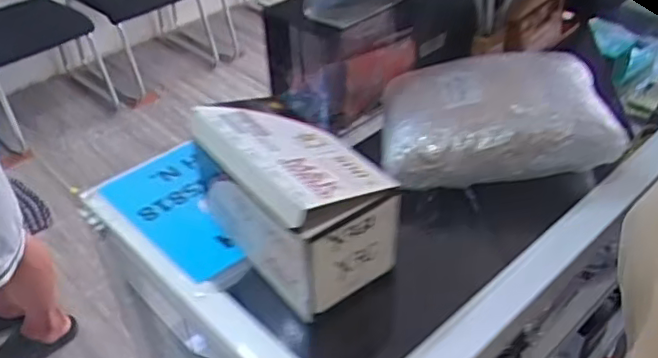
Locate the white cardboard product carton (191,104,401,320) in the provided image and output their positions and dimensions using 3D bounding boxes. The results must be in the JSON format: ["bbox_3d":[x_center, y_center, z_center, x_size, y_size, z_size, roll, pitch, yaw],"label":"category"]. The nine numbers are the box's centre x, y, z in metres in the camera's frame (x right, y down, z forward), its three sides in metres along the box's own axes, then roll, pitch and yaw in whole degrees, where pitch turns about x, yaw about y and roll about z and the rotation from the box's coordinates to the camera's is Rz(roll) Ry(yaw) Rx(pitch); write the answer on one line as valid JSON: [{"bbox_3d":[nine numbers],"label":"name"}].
[{"bbox_3d":[-0.028,0.010,0.537,0.101,0.105,0.161,-27,44,-26],"label":"white cardboard product carton"}]

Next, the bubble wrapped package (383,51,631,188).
[{"bbox_3d":[0.164,-0.067,0.637,0.221,0.064,0.142,-4,39,-1],"label":"bubble wrapped package"}]

